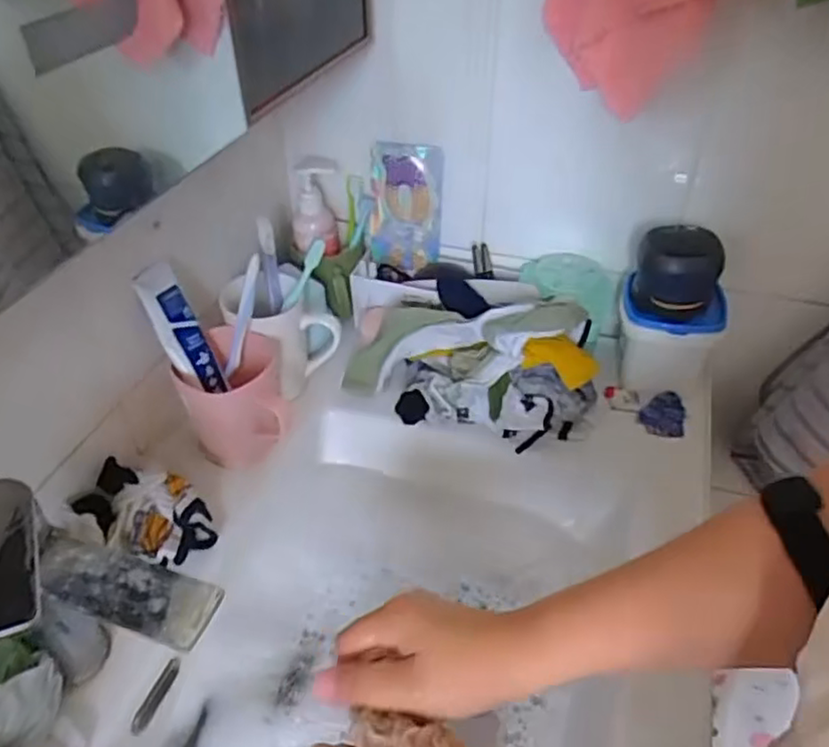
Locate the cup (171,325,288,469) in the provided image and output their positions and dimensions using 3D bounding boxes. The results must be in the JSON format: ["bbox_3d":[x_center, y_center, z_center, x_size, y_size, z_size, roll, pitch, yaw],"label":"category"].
[{"bbox_3d":[-0.155,0.027,0.627,0.095,0.102,0.088,0,41,0],"label":"cup"}]

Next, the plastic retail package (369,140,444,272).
[{"bbox_3d":[-0.012,-0.185,0.747,0.083,0.141,0.020,13,36,12],"label":"plastic retail package"}]

